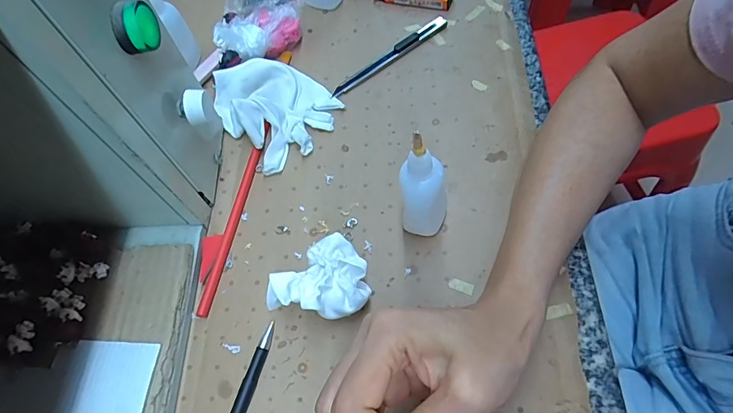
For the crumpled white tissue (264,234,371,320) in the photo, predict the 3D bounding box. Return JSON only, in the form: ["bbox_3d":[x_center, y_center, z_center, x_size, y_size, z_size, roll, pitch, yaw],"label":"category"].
[{"bbox_3d":[-0.028,0.056,0.306,0.064,0.037,0.052,-32,63,-10],"label":"crumpled white tissue"}]

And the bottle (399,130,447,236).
[{"bbox_3d":[0.039,-0.011,0.298,0.033,0.096,0.026,10,63,12],"label":"bottle"}]

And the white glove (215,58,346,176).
[{"bbox_3d":[-0.081,-0.094,0.395,0.089,0.021,0.113,-35,66,-16],"label":"white glove"}]

